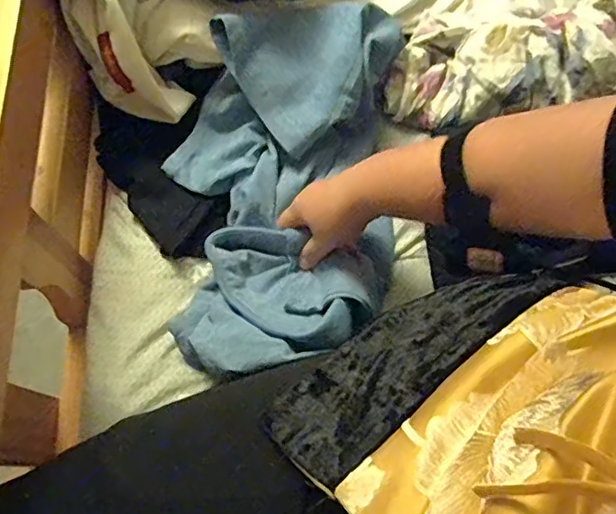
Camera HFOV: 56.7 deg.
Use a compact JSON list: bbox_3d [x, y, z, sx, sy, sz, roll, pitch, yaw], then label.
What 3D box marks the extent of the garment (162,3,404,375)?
[{"bbox_3d":[-0.022,-0.075,0.586,0.223,0.110,0.380,7,74,1],"label":"garment"}]

